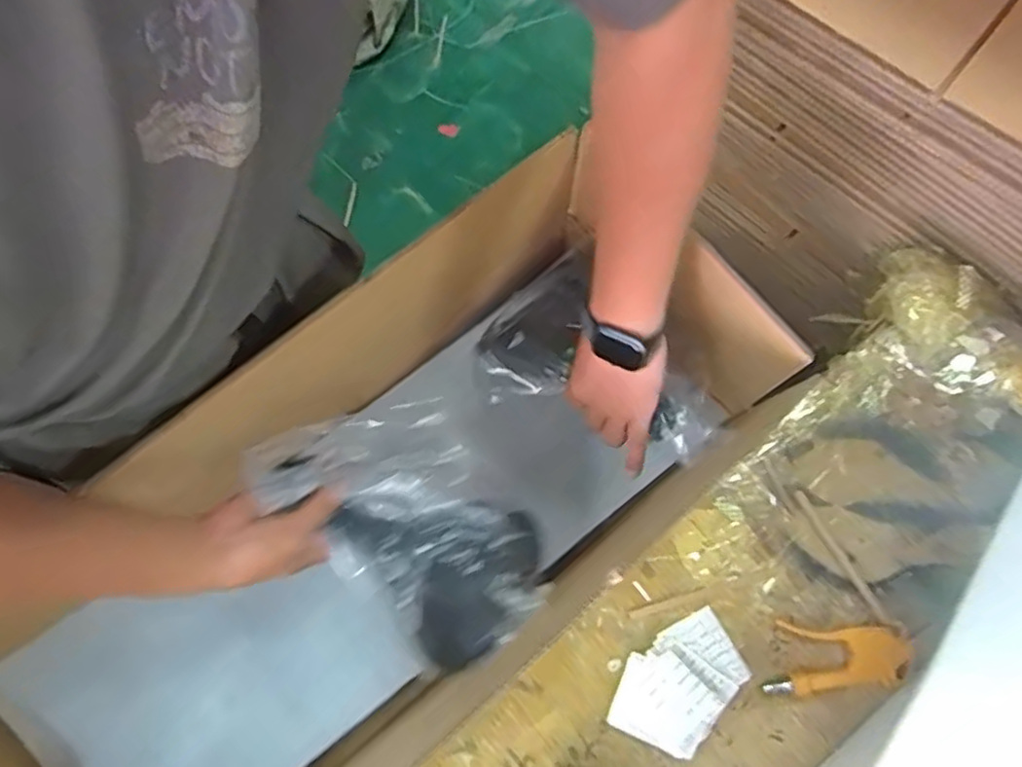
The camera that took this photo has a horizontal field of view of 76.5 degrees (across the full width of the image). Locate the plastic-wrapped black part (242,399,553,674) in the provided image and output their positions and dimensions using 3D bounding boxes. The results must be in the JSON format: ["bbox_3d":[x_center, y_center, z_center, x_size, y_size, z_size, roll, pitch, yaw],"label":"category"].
[{"bbox_3d":[-0.089,0.126,0.587,0.157,0.077,0.258,-41,77,-9],"label":"plastic-wrapped black part"}]

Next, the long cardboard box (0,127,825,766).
[{"bbox_3d":[-0.165,0.140,0.612,0.807,0.216,0.344,-37,77,-8],"label":"long cardboard box"}]

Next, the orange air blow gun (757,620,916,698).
[{"bbox_3d":[0.301,0.255,0.601,0.131,0.018,0.060,2,75,2],"label":"orange air blow gun"}]

